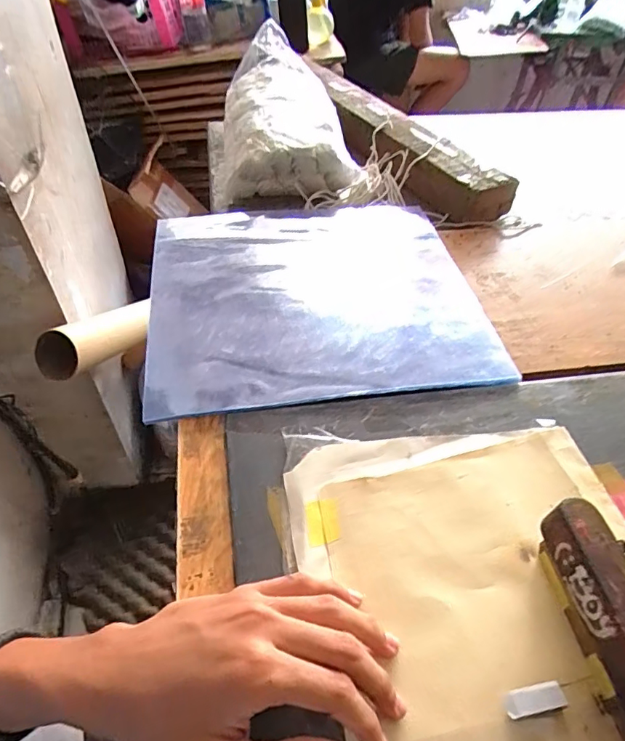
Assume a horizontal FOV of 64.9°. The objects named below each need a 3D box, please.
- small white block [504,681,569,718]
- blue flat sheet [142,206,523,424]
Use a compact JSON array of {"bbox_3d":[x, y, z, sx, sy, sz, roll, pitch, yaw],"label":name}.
[{"bbox_3d":[0.118,0.175,0.262,0.032,0.007,0.012,-5,50,-10],"label":"small white block"},{"bbox_3d":[0.000,-0.085,0.480,0.305,0.011,0.285,-5,50,-10],"label":"blue flat sheet"}]

